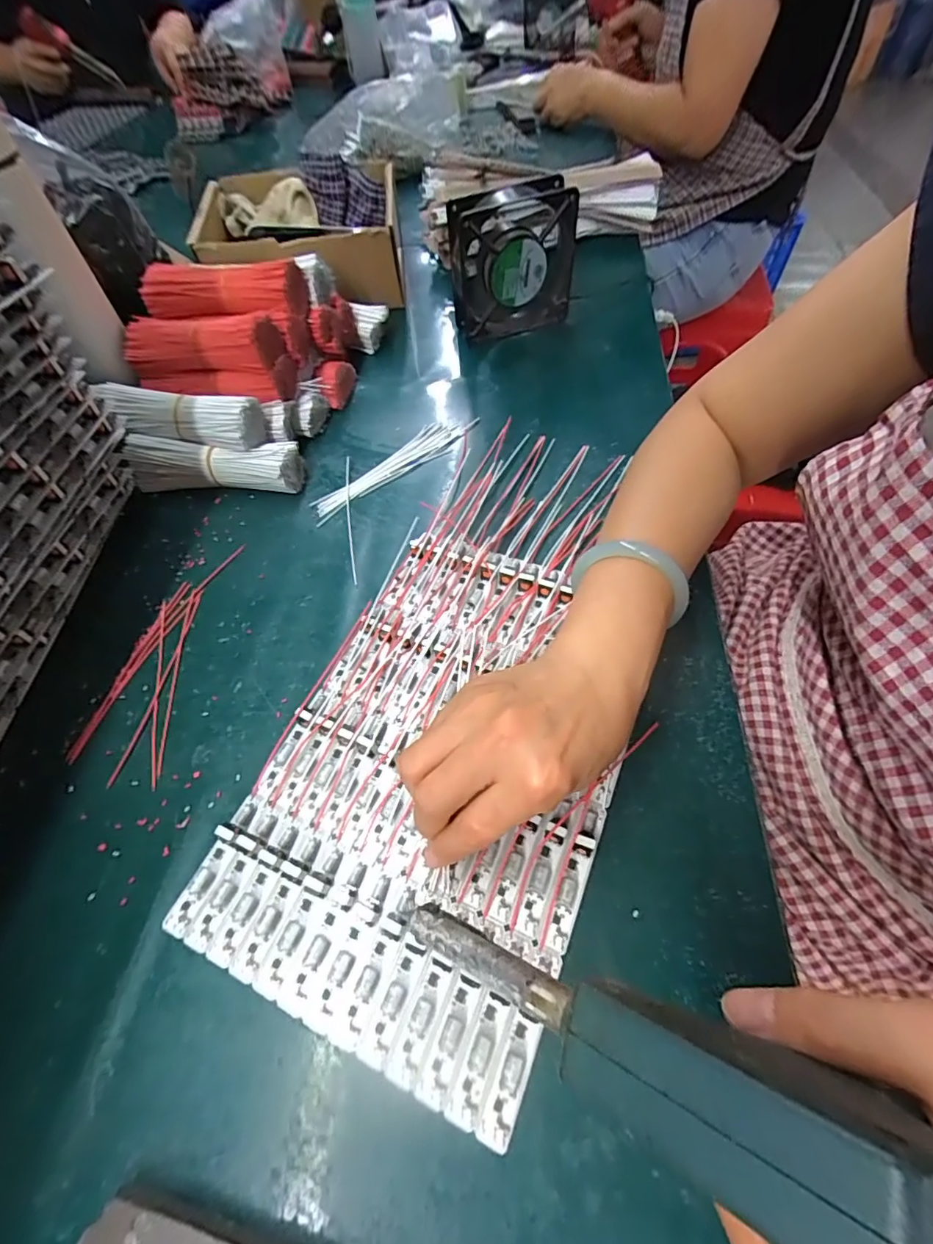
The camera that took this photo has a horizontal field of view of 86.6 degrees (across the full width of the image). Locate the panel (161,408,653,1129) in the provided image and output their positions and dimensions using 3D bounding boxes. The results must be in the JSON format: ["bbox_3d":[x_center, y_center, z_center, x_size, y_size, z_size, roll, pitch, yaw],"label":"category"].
[{"bbox_3d":[0.001,0.019,0.332,0.195,0.015,0.441,12,59,12],"label":"panel"}]

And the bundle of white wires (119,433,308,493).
[{"bbox_3d":[-0.216,-0.132,0.425,0.140,0.043,0.035,0,57,4],"label":"bundle of white wires"}]

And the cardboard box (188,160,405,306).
[{"bbox_3d":[-0.183,-0.424,0.562,0.215,0.090,0.147,-1,57,3],"label":"cardboard box"}]

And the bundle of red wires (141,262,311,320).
[{"bbox_3d":[-0.217,-0.292,0.434,0.140,0.034,0.035,1,56,4],"label":"bundle of red wires"}]

